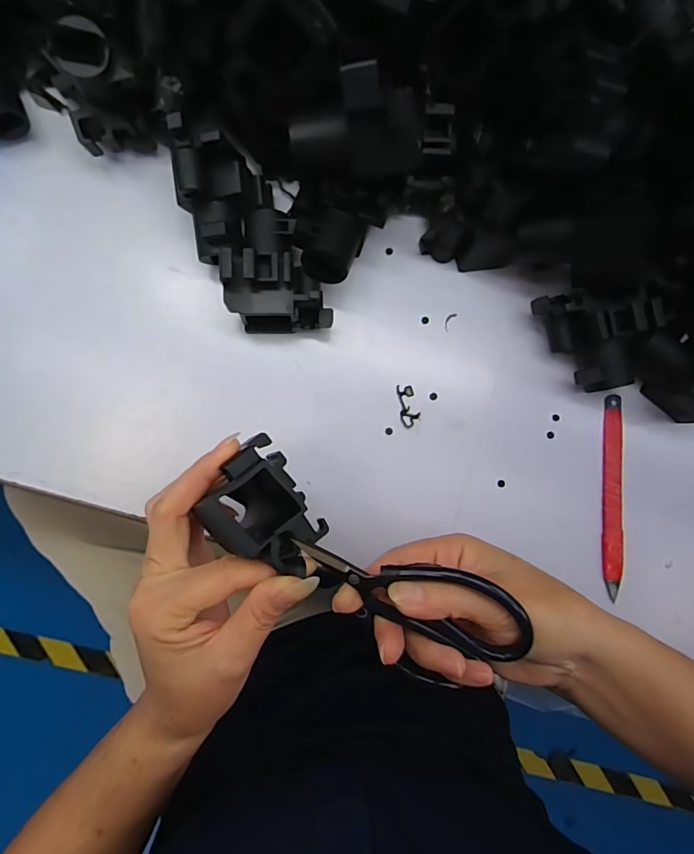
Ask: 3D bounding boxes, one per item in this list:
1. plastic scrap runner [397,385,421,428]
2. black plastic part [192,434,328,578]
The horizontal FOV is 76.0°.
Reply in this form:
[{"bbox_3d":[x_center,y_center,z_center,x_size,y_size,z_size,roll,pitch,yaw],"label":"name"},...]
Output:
[{"bbox_3d":[0.043,-0.014,0.308,0.013,0.004,0.029,-7,88,-4],"label":"plastic scrap runner"},{"bbox_3d":[-0.039,0.041,0.213,0.041,0.036,0.059,-39,96,-3],"label":"black plastic part"}]

